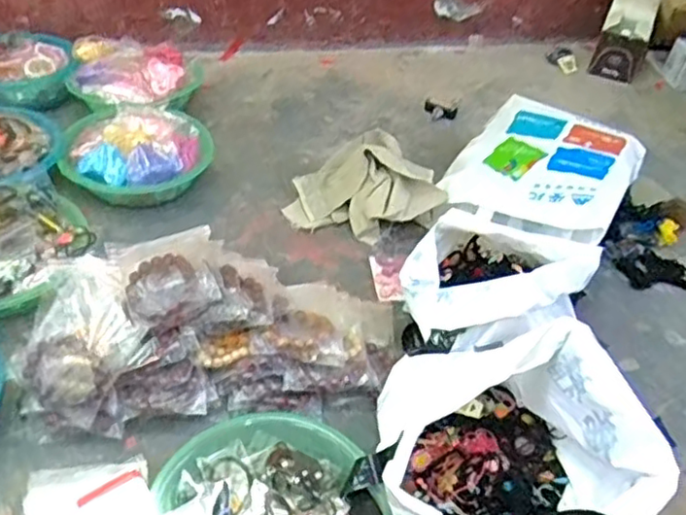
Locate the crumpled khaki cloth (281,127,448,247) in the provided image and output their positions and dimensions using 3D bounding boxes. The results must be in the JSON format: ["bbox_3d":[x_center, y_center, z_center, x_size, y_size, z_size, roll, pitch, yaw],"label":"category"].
[{"bbox_3d":[0.040,-0.121,1.067,0.246,0.103,0.191,10,42,2],"label":"crumpled khaki cloth"}]

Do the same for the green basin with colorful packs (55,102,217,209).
[{"bbox_3d":[-0.334,-0.172,1.044,0.201,0.080,0.222,31,47,24],"label":"green basin with colorful packs"}]

